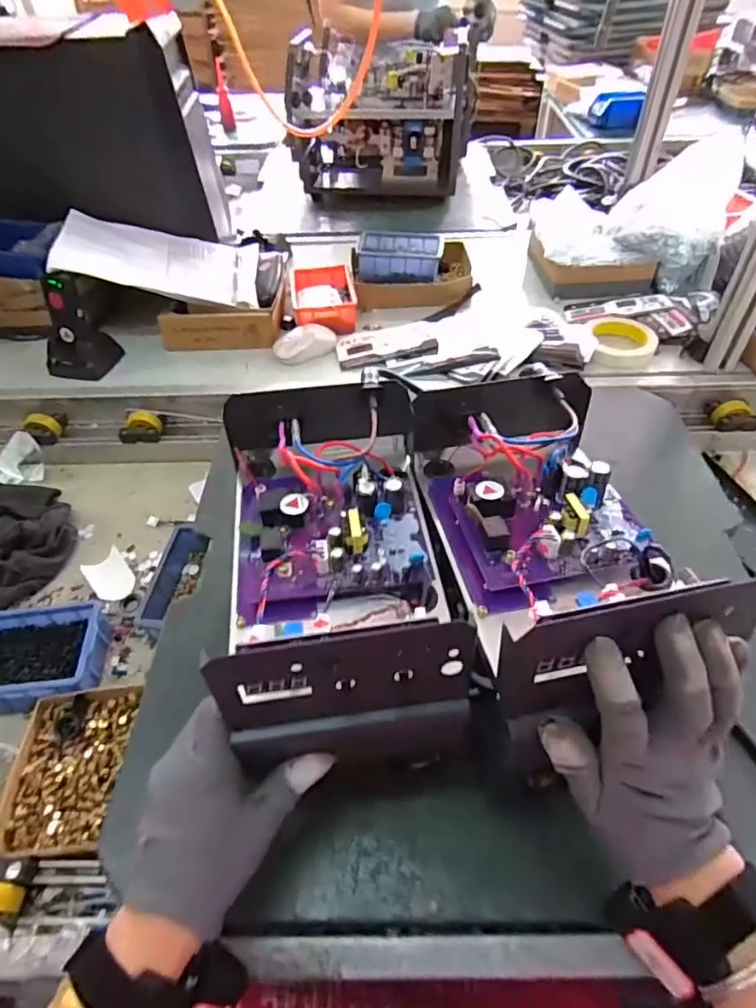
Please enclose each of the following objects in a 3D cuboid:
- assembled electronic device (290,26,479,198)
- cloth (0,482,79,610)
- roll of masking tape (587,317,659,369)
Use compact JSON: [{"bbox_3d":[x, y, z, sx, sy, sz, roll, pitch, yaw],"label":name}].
[{"bbox_3d":[0.017,-0.893,1.274,0.397,0.252,0.335,1,48,4],"label":"assembled electronic device"},{"bbox_3d":[-0.477,0.039,0.702,0.180,0.040,0.182,8,48,9],"label":"cloth"},{"bbox_3d":[0.358,-0.237,0.821,0.100,0.031,0.110,-1,48,1],"label":"roll of masking tape"}]

